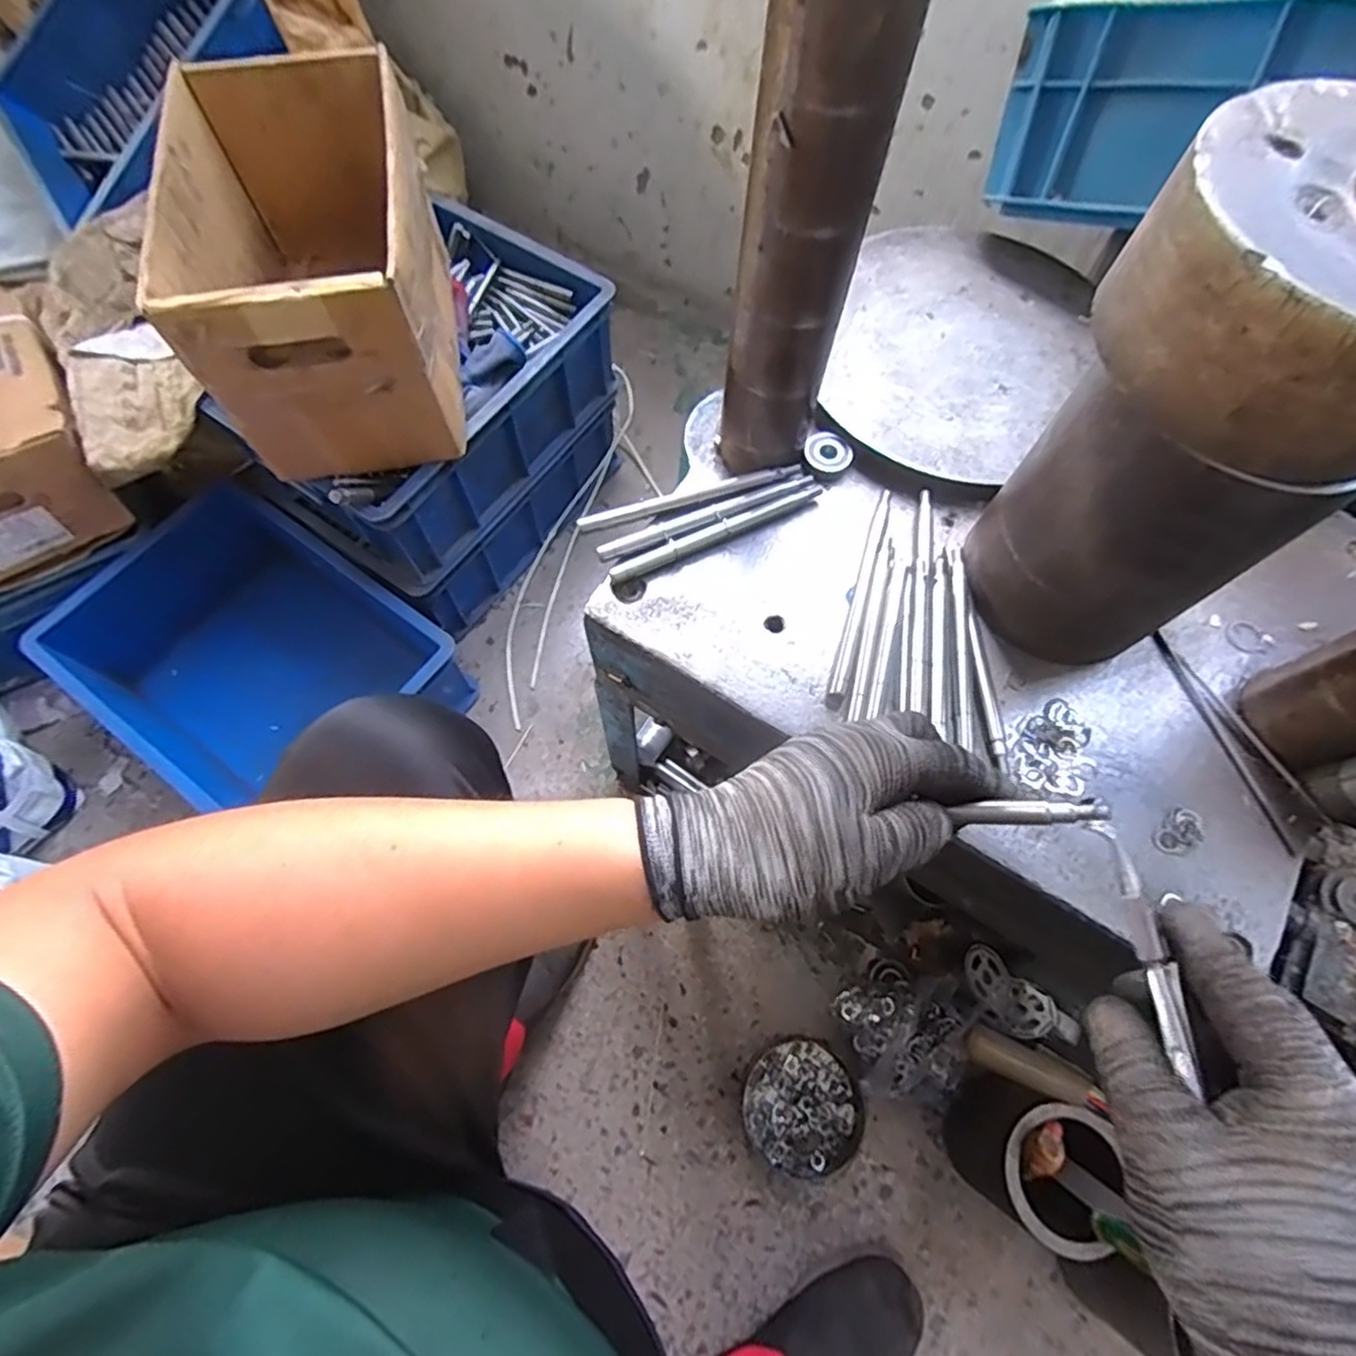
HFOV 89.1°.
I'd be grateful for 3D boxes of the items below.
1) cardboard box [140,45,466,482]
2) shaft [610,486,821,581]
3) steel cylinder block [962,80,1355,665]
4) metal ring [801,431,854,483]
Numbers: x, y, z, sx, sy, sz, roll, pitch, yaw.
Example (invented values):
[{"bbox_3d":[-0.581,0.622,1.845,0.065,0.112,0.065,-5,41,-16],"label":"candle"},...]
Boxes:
[{"bbox_3d":[-0.331,-0.386,0.657,0.196,0.191,0.313,-9,68,-5],"label":"cardboard box"},{"bbox_3d":[0.029,-0.102,0.486,0.161,0.014,0.011,-23,70,-11],"label":"shaft"},{"bbox_3d":[0.263,-0.122,0.368,0.144,0.253,0.137,40,72,14],"label":"steel cylinder block"},{"bbox_3d":[0.110,-0.163,0.510,0.034,0.012,0.034,1,68,-1],"label":"metal ring"}]

